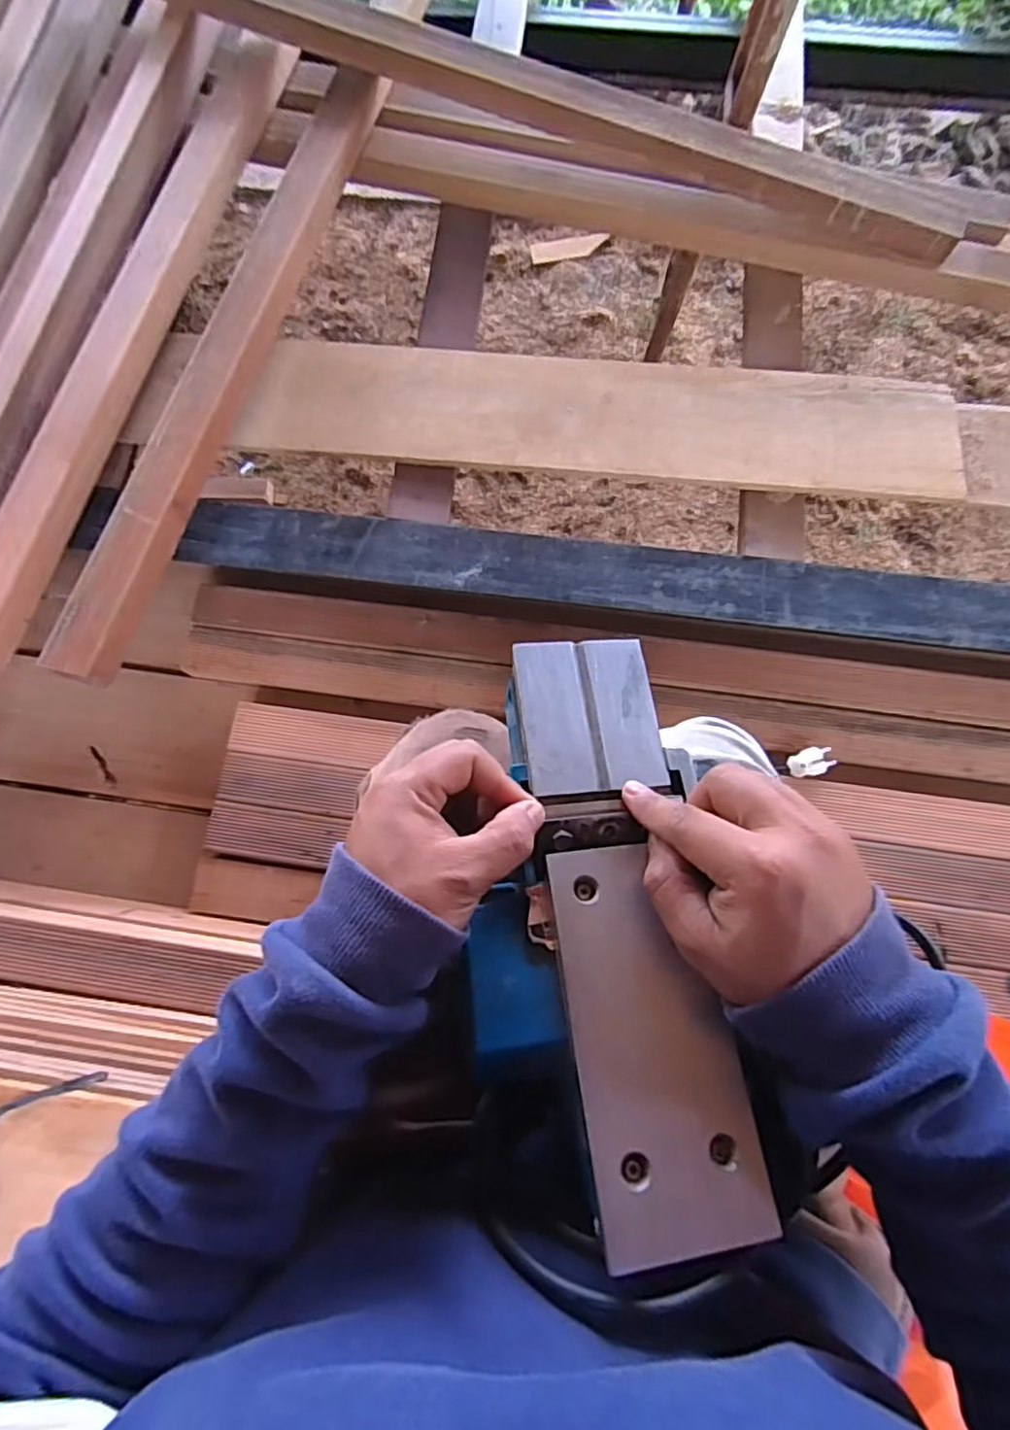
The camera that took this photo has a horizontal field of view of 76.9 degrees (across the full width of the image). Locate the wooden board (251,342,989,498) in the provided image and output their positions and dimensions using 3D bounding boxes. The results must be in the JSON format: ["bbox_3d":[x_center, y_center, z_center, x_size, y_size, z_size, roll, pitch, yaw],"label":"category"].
[{"bbox_3d":[0.145,-0.435,0.927,1.017,0.032,0.202,4,76,2],"label":"wooden board"}]

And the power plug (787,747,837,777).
[{"bbox_3d":[0.411,0.063,0.854,0.057,0.017,0.036,-17,76,-3],"label":"power plug"}]

